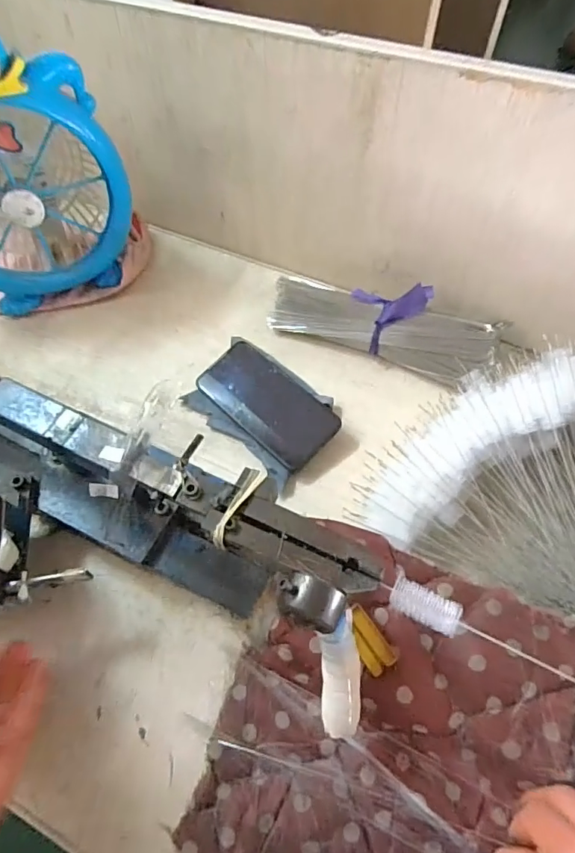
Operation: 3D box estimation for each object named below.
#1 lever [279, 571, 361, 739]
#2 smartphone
[{"bbox_3d":[0.029,0.146,0.325,0.044,0.136,0.031,-21,25,-12],"label":"lever"},{"bbox_3d":[-0.022,-0.028,0.538,0.157,0.009,0.078,41,82,21],"label":"smartphone"}]

